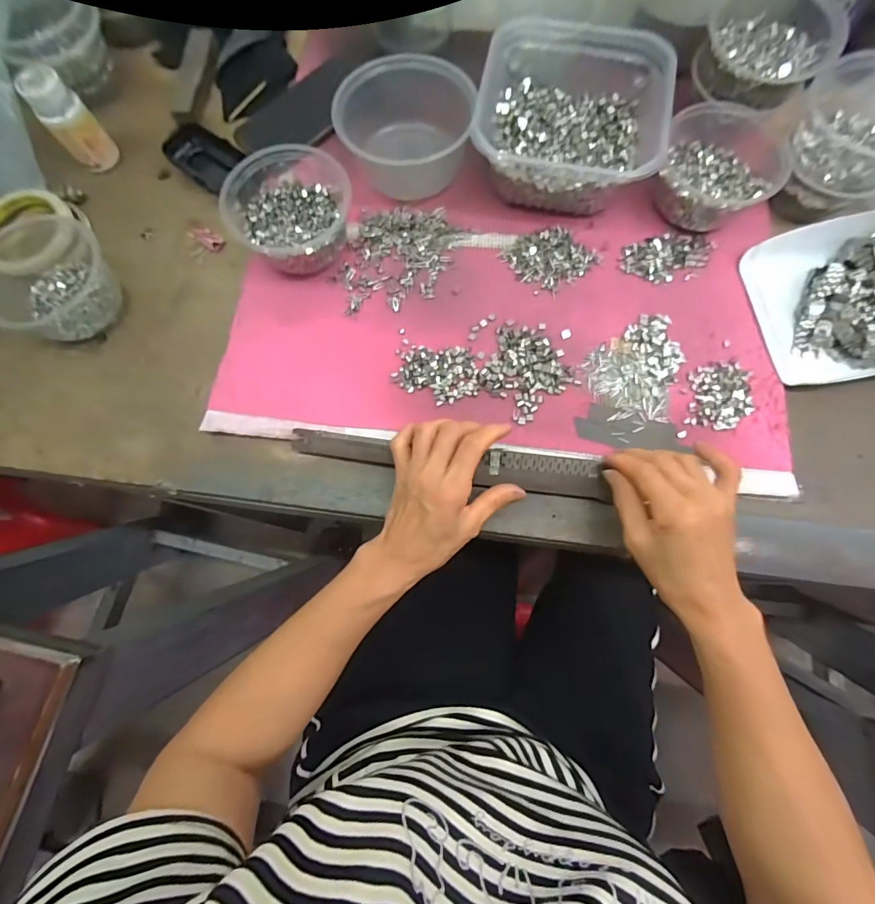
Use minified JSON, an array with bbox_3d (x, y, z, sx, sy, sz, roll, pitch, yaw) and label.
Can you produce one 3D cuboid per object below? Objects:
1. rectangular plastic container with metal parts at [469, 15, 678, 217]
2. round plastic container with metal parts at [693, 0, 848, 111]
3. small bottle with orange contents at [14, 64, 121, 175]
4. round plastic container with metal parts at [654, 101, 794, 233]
[{"bbox_3d":[0.129,-0.343,0.438,0.172,0.070,0.202,8,78,3],"label":"rectangular plastic container with metal parts"},{"bbox_3d":[0.317,-0.392,0.420,0.113,0.045,0.123,33,80,8],"label":"round plastic container with metal parts"},{"bbox_3d":[-0.378,-0.340,0.455,0.043,0.083,0.039,-40,80,-7],"label":"small bottle with orange contents"},{"bbox_3d":[0.272,-0.276,0.432,0.113,0.046,0.124,31,80,7],"label":"round plastic container with metal parts"}]

